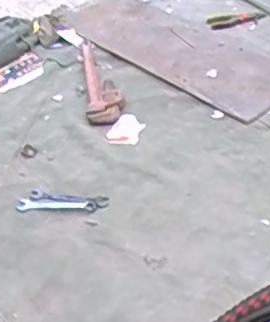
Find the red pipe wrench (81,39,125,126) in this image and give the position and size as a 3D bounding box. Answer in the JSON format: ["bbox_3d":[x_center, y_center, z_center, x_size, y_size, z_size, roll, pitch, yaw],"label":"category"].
[{"bbox_3d":[-0.077,-0.191,1.387,0.084,0.021,0.322,-8,43,-1],"label":"red pipe wrench"}]

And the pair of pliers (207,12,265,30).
[{"bbox_3d":[0.268,-0.376,1.559,0.158,0.020,0.053,-18,44,-11],"label":"pair of pliers"}]

